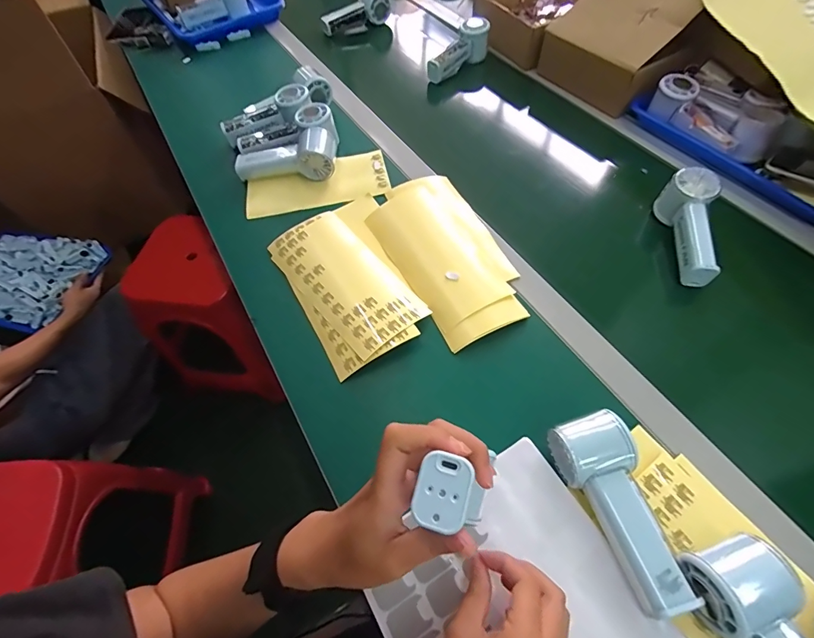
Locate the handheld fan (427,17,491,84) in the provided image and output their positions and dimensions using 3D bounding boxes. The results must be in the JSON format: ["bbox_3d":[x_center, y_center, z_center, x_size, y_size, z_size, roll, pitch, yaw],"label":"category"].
[{"bbox_3d":[0.100,-0.506,0.766,0.041,0.067,0.148,32,65,21],"label":"handheld fan"}]

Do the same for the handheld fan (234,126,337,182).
[{"bbox_3d":[-0.189,-0.254,0.627,0.153,0.054,0.070,-4,58,-3],"label":"handheld fan"}]

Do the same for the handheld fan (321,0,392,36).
[{"bbox_3d":[-0.116,-0.683,0.895,0.167,0.065,0.053,-25,60,-12],"label":"handheld fan"}]

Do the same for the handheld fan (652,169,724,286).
[{"bbox_3d":[0.353,-0.116,0.500,0.049,0.062,0.139,11,58,7],"label":"handheld fan"}]

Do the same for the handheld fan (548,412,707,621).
[{"bbox_3d":[0.179,0.159,0.342,0.059,0.042,0.149,-14,59,-9],"label":"handheld fan"}]

